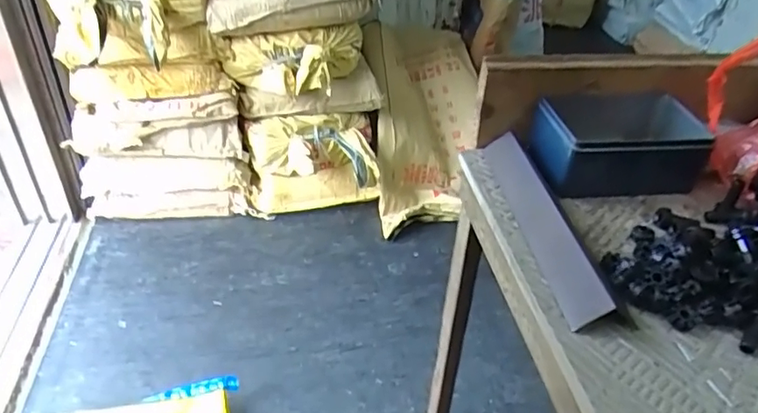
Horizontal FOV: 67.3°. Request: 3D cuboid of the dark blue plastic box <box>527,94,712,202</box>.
[{"bbox_3d":[0.235,-0.066,0.562,0.158,0.063,0.099,-2,37,-8],"label":"dark blue plastic box"}]

